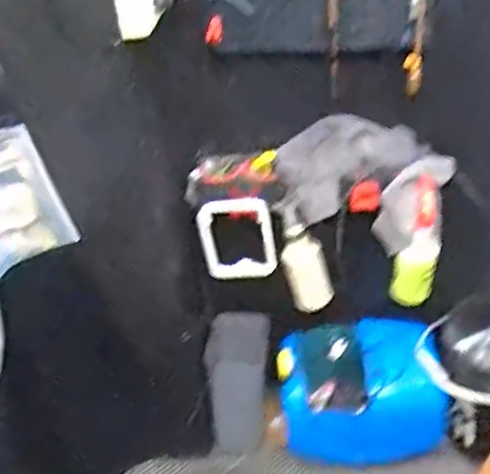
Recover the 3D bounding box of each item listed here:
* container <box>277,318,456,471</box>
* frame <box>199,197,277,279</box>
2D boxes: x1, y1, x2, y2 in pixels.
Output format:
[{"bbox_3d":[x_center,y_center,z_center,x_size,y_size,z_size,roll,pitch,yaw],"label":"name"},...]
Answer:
[{"bbox_3d":[0.313,0.421,1.691,0.418,0.293,0.225,-7,36,0],"label":"container"},{"bbox_3d":[-0.017,0.012,1.523,0.172,0.227,0.031,-6,36,1],"label":"frame"}]

